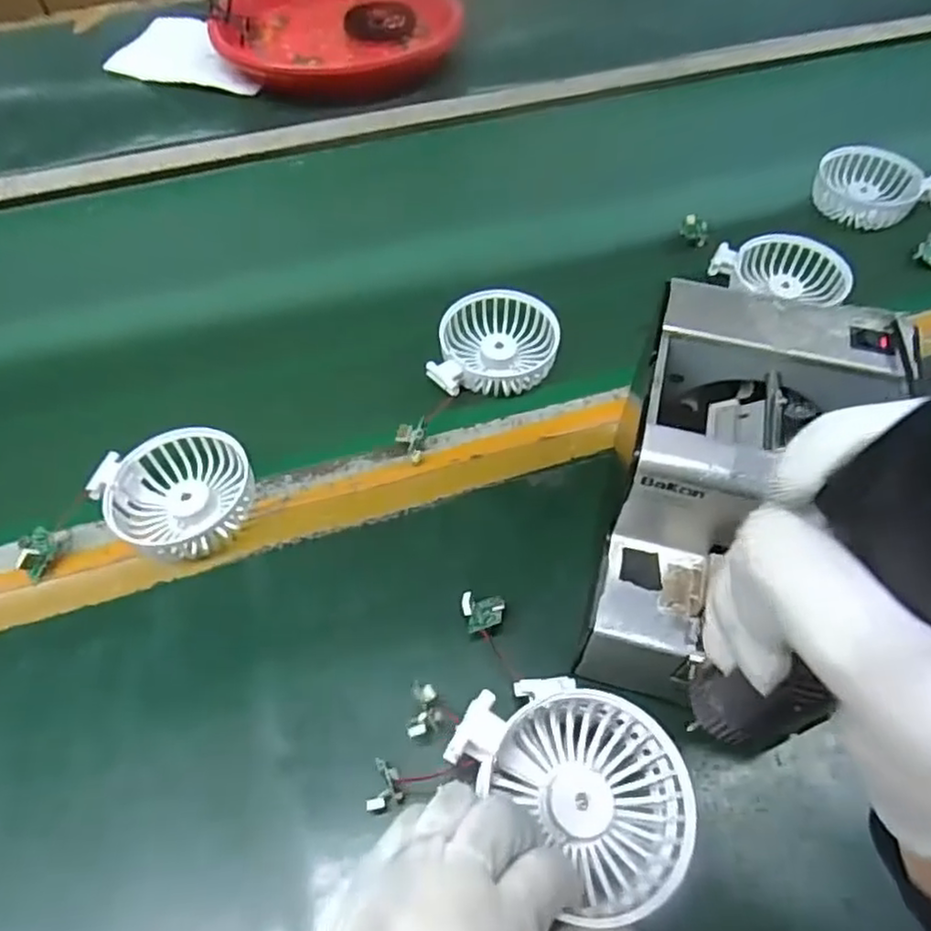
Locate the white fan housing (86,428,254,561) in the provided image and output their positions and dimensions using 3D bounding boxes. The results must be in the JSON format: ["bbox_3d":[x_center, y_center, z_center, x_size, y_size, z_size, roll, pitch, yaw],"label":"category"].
[{"bbox_3d":[-0.189,0.018,0.451,0.096,0.035,0.086,6,57,6],"label":"white fan housing"}]

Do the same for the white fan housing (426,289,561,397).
[{"bbox_3d":[0.024,-0.088,0.518,0.088,0.028,0.090,8,57,7],"label":"white fan housing"}]

